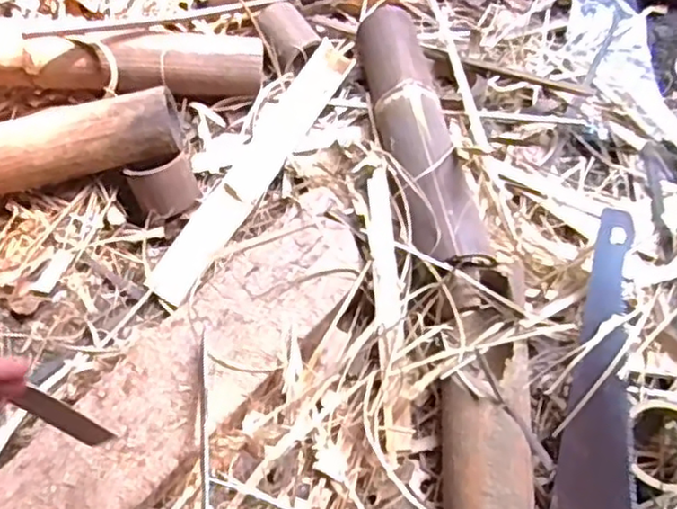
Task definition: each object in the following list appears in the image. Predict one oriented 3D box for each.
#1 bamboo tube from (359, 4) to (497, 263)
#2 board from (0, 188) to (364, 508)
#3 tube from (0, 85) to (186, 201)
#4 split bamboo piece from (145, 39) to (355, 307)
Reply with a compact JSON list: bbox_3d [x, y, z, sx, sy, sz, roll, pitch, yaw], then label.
[{"bbox_3d":[0.089,-0.148,0.784,0.083,0.066,0.382,-6,62,-4],"label":"bamboo tube"},{"bbox_3d":[-0.174,0.143,0.665,0.128,0.037,0.530,37,67,17],"label":"board"},{"bbox_3d":[-0.403,-0.110,0.774,0.440,0.104,0.092,-9,62,-6],"label":"tube"},{"bbox_3d":[-0.097,-0.106,0.820,0.050,0.012,0.381,31,69,2],"label":"split bamboo piece"}]

